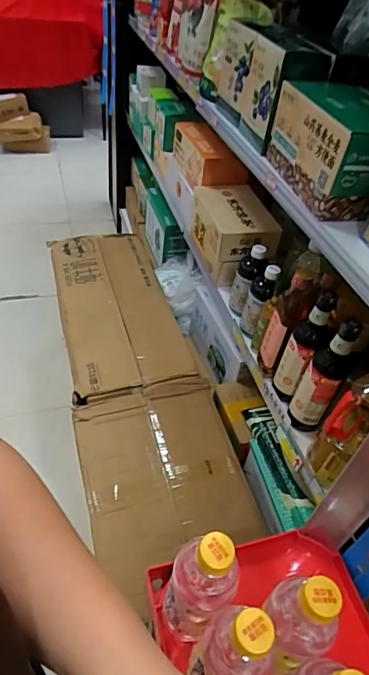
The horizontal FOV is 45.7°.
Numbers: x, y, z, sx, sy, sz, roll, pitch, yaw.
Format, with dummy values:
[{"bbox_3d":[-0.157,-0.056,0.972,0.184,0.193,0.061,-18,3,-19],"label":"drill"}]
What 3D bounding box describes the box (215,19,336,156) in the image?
[{"bbox_3d":[0.157,-0.510,0.868,0.102,0.169,0.307,-8,47,-15],"label":"box"}]

